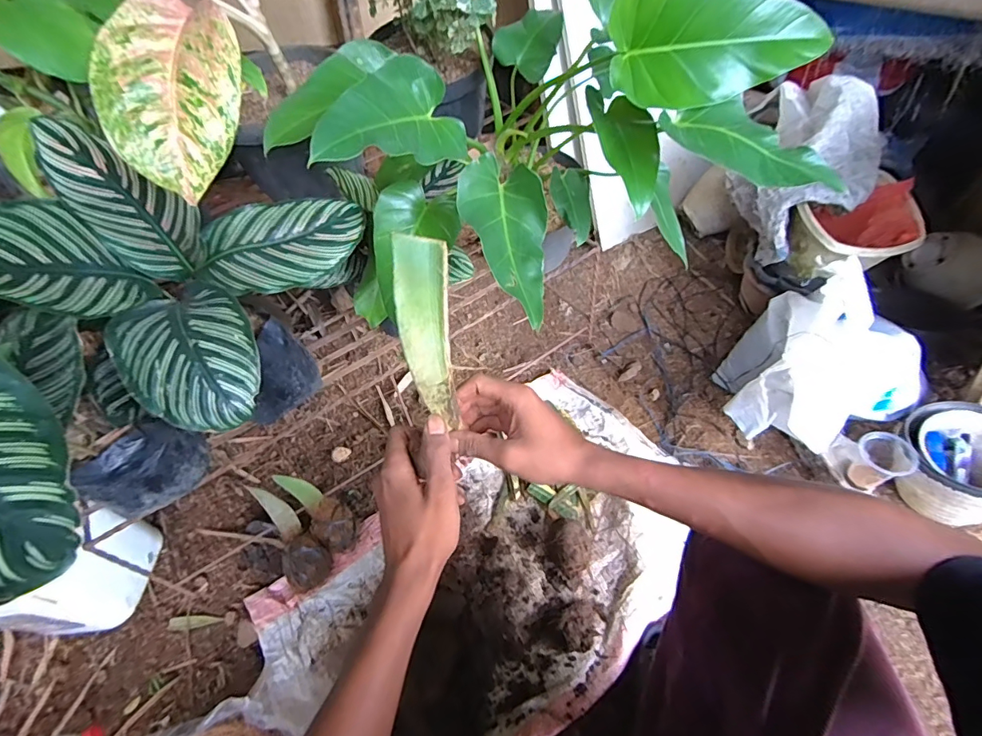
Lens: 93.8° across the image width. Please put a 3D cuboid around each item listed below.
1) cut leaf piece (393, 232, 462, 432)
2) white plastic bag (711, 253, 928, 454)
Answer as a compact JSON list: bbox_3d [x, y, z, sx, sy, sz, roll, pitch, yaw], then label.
[{"bbox_3d":[-0.049,-0.023,0.362,0.040,0.157,0.019,-4,25,4],"label":"cut leaf piece"},{"bbox_3d":[0.567,-0.003,0.793,0.303,0.320,0.233,27,56,28],"label":"white plastic bag"}]

